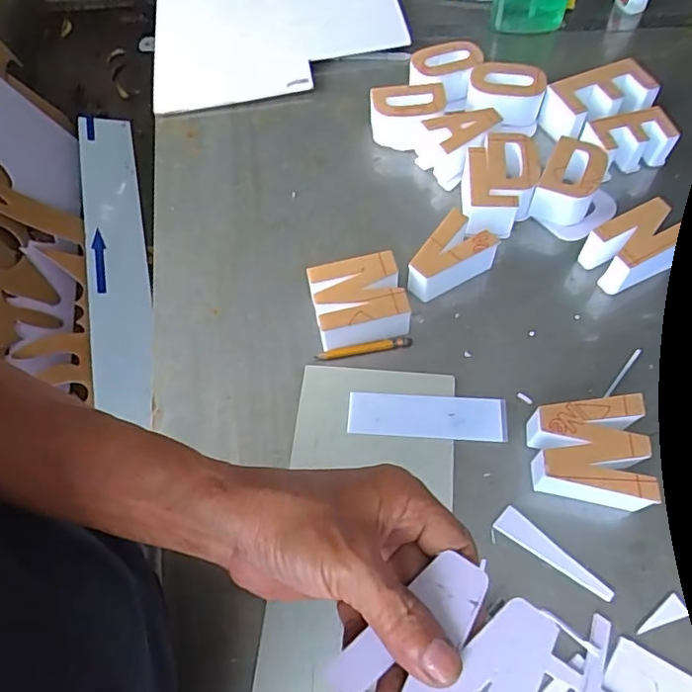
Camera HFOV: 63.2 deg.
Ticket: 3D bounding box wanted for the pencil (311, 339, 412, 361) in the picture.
[{"bbox_3d":[0.017,0.003,0.532,0.091,0.006,0.008,-9,61,-1],"label":"pencil"}]

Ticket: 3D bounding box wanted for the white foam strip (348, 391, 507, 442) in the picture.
[{"bbox_3d":[0.071,0.063,0.495,0.135,0.007,0.039,2,62,5],"label":"white foam strip"}]

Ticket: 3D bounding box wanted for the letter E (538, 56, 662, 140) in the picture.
[{"bbox_3d":[0.291,-0.277,0.652,0.117,0.054,0.071,-20,62,-7],"label":"letter E"}]

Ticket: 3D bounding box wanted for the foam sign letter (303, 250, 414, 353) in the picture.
[{"bbox_3d":[0.013,-0.040,0.536,0.081,0.049,0.070,-11,61,-2],"label":"foam sign letter"}]

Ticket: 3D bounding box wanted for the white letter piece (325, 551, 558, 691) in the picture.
[{"bbox_3d":[0.046,0.138,0.243,0.078,0.004,0.079,30,66,33],"label":"white letter piece"}]

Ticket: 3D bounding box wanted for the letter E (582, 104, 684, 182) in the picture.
[{"bbox_3d":[0.307,-0.224,0.620,0.091,0.043,0.054,-17,61,-5],"label":"letter E"}]

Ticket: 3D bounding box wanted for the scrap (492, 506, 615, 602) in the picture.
[{"bbox_3d":[0.163,0.162,0.440,0.095,0.004,0.022,32,68,20],"label":"scrap"}]

